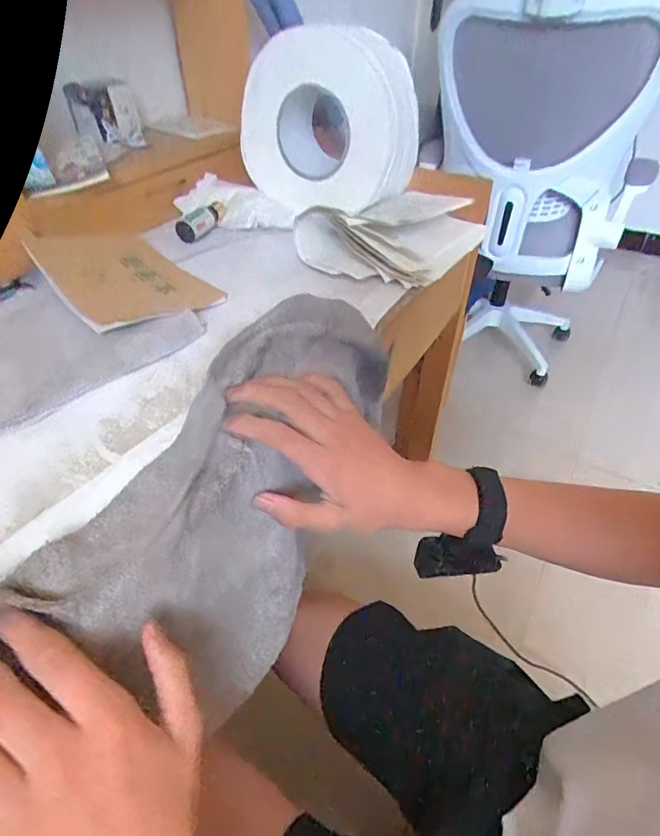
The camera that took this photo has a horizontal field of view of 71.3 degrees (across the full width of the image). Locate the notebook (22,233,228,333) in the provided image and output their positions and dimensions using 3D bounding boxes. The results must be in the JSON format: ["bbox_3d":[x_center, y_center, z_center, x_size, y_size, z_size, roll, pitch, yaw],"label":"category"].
[{"bbox_3d":[-0.210,-0.147,0.474,0.185,0.020,0.134,40,47,22],"label":"notebook"}]

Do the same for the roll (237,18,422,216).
[{"bbox_3d":[0.002,-0.368,0.594,0.212,0.203,0.089,13,46,18],"label":"roll"}]

